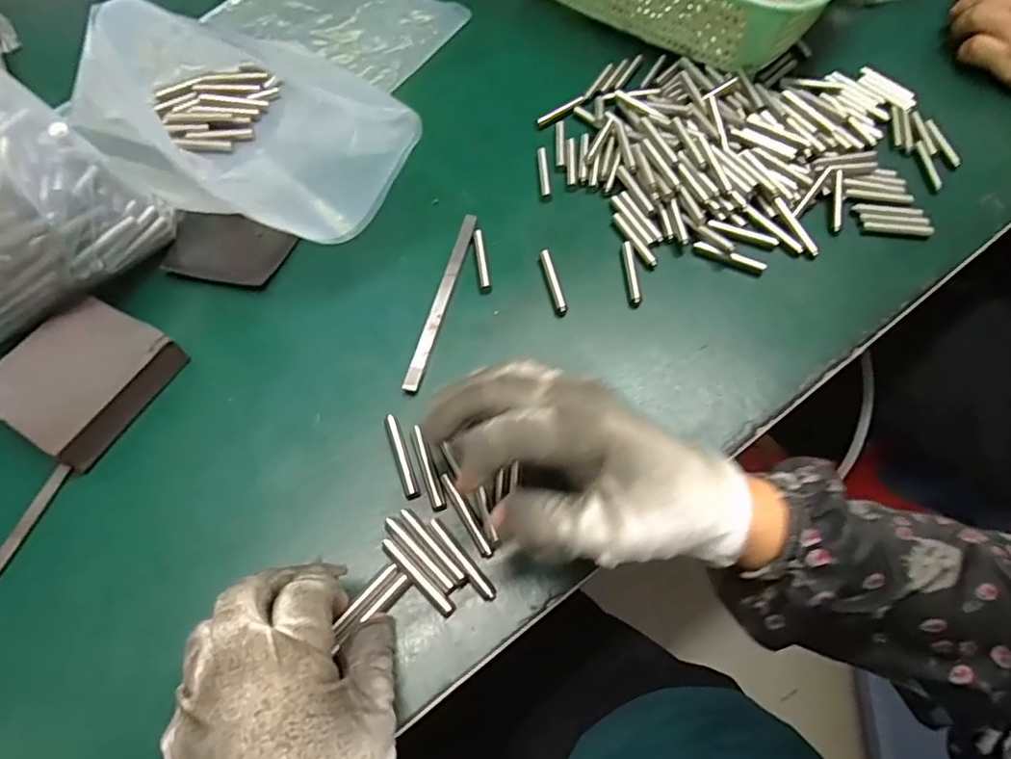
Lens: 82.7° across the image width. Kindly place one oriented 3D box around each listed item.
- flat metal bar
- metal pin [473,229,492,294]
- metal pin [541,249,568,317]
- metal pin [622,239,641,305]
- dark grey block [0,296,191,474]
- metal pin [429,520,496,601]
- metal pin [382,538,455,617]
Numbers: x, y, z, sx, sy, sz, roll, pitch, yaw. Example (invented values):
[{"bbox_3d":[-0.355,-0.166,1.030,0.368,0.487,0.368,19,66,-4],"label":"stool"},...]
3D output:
[{"bbox_3d":[-0.040,-0.053,0.365,0.009,0.007,0.135,13,64,6],"label":"flat metal bar"},{"bbox_3d":[-0.016,-0.080,0.381,0.008,0.006,0.049,-7,64,-4],"label":"metal pin"},{"bbox_3d":[0.032,-0.064,0.375,0.007,0.008,0.049,-11,64,-6],"label":"metal pin"},{"bbox_3d":[0.083,-0.071,0.381,0.007,0.006,0.049,-2,64,-2],"label":"metal pin"},{"bbox_3d":[-0.236,-0.002,0.321,0.071,0.024,0.080,27,66,12],"label":"dark grey block"},{"bbox_3d":[-0.021,0.089,0.289,0.008,0.005,0.048,-35,69,-16],"label":"metal pin"},{"bbox_3d":[-0.044,0.097,0.284,0.048,0.004,0.008,40,70,17],"label":"metal pin"}]

